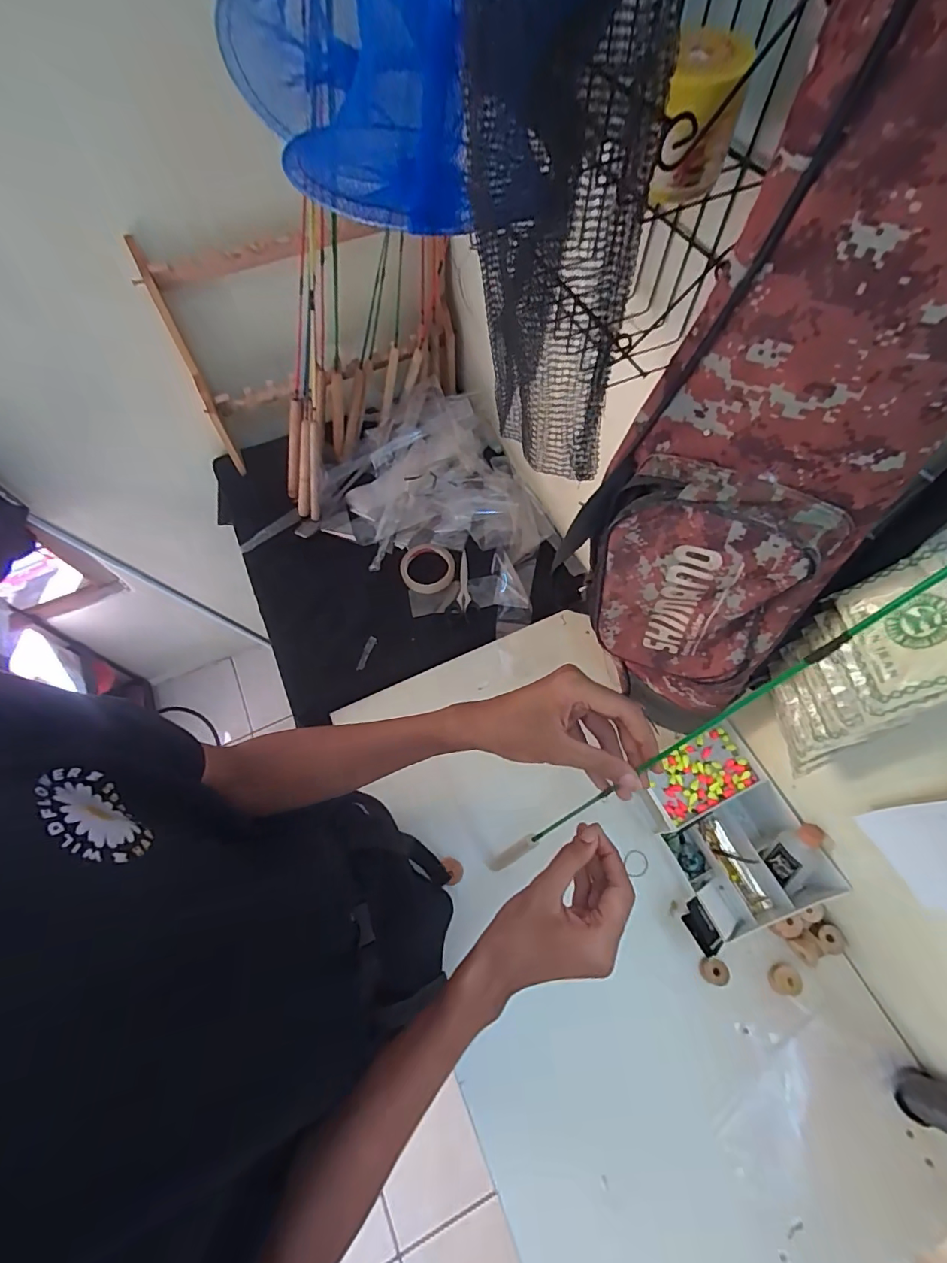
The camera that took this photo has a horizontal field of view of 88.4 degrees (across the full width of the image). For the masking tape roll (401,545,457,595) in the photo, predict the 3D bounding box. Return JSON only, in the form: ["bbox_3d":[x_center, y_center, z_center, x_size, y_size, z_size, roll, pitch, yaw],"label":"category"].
[{"bbox_3d":[-0.082,-0.114,0.868,0.096,0.014,0.095,0,64,1],"label":"masking tape roll"}]

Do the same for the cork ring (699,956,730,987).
[{"bbox_3d":[0.303,0.427,0.611,0.032,0.016,0.030,23,67,12],"label":"cork ring"}]

